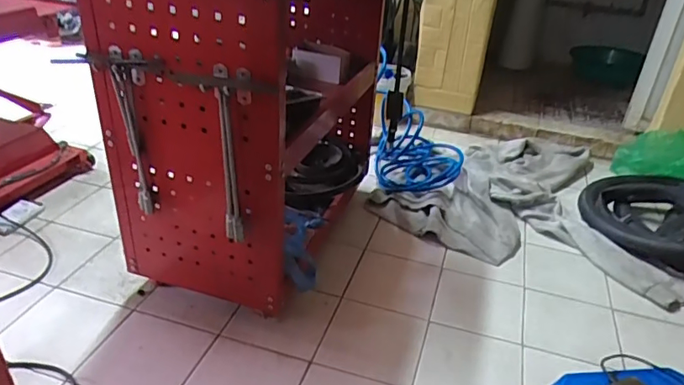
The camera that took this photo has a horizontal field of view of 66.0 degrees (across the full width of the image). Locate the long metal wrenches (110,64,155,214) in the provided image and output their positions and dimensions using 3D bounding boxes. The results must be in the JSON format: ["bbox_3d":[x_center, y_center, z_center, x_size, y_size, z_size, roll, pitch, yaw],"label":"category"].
[{"bbox_3d":[-0.369,-0.086,0.934,0.033,0.275,0.027,-9,33,-22],"label":"long metal wrenches"}]

